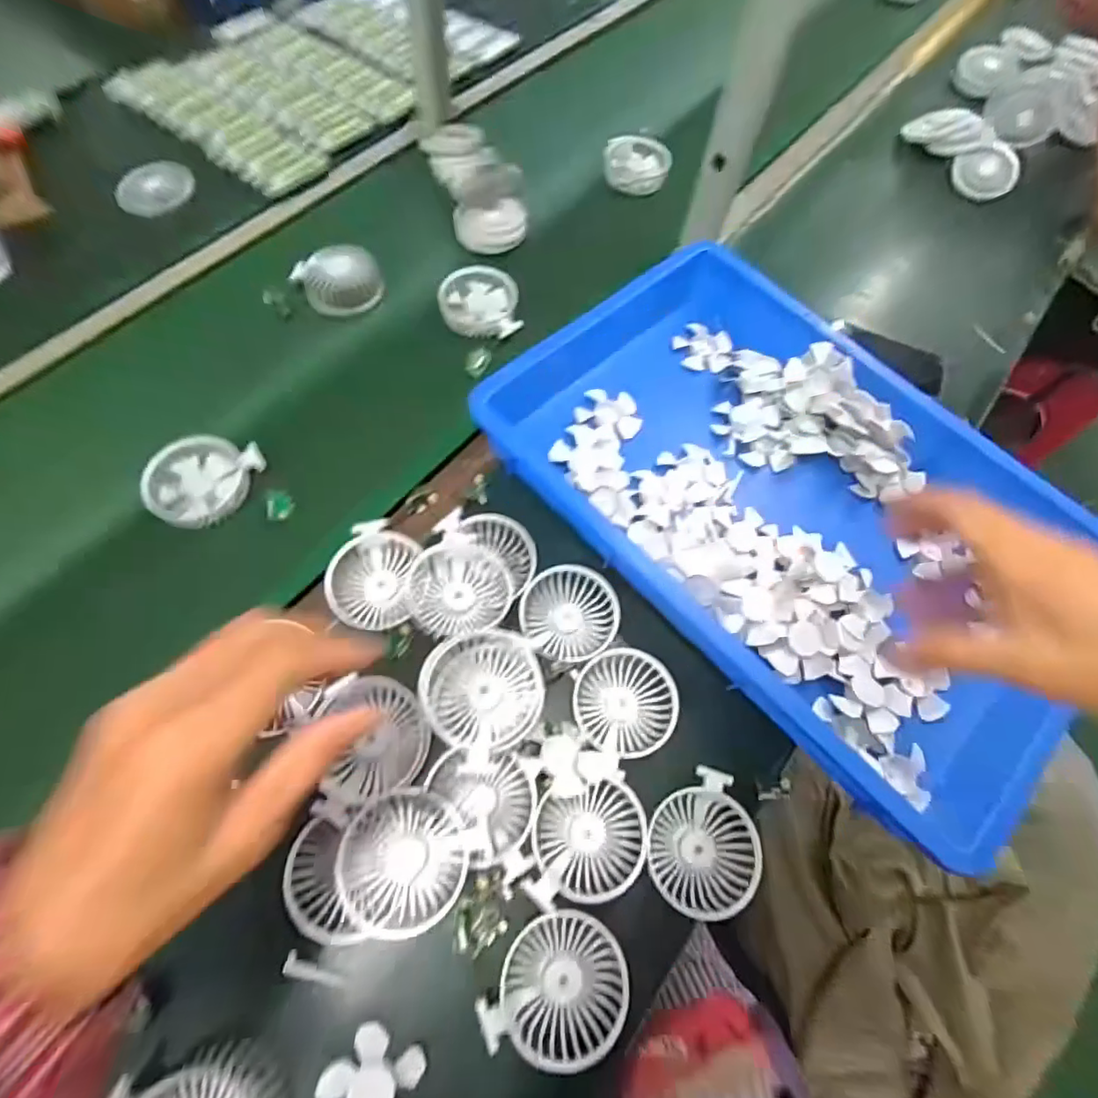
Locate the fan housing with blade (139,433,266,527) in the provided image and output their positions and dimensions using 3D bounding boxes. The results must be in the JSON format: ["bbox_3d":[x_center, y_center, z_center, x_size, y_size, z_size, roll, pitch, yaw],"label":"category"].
[{"bbox_3d":[-0.341,-0.066,0.555,0.089,0.063,0.091,12,67,2],"label":"fan housing with blade"}]

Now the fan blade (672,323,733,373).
[{"bbox_3d":[0.188,-0.244,0.685,0.072,0.012,0.067,1,67,-2],"label":"fan blade"}]

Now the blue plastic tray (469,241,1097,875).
[{"bbox_3d":[0.243,-0.051,0.571,0.370,0.094,0.560,-40,74,-17],"label":"blue plastic tray"}]

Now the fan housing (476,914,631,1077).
[{"bbox_3d":[0.008,0.321,0.412,0.095,0.018,0.090,17,67,4],"label":"fan housing"}]

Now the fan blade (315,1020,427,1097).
[{"bbox_3d":[-0.120,0.376,0.386,0.068,0.010,0.065,1,67,-2],"label":"fan blade"}]

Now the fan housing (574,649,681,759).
[{"bbox_3d":[0.067,0.139,0.504,0.088,0.027,0.090,-1,67,-3],"label":"fan housing"}]

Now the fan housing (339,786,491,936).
[{"bbox_3d":[-0.104,0.224,0.411,0.093,0.036,0.094,14,61,-26],"label":"fan housing"}]

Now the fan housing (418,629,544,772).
[{"bbox_3d":[-0.052,0.118,0.451,0.093,0.031,0.101,1,67,-2],"label":"fan housing"}]

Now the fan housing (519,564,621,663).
[{"bbox_3d":[0.019,0.061,0.532,0.089,0.030,0.087,1,67,-2],"label":"fan housing"}]

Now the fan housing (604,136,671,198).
[{"bbox_3d":[0.126,-0.554,0.807,0.093,0.028,0.089,1,67,-2],"label":"fan housing"}]

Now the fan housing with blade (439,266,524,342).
[{"bbox_3d":[-0.081,-0.297,0.654,0.090,0.058,0.096,-5,67,-5],"label":"fan housing with blade"}]

